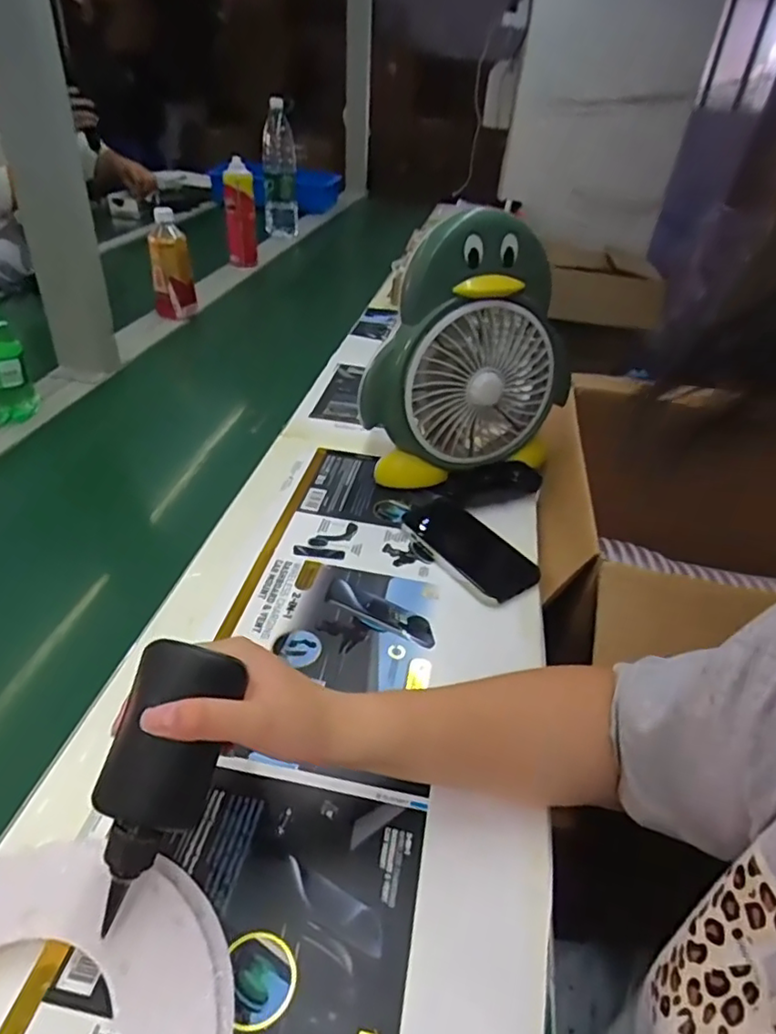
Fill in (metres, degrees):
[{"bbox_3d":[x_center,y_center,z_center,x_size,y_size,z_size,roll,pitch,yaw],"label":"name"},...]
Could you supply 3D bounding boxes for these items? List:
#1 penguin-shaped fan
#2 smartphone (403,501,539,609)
[{"bbox_3d":[0.090,-0.187,0.691,0.254,0.265,0.140,-4,37,-12],"label":"penguin-shaped fan"},{"bbox_3d":[0.076,0.023,0.625,0.074,0.012,0.169,-20,43,-31],"label":"smartphone"}]

